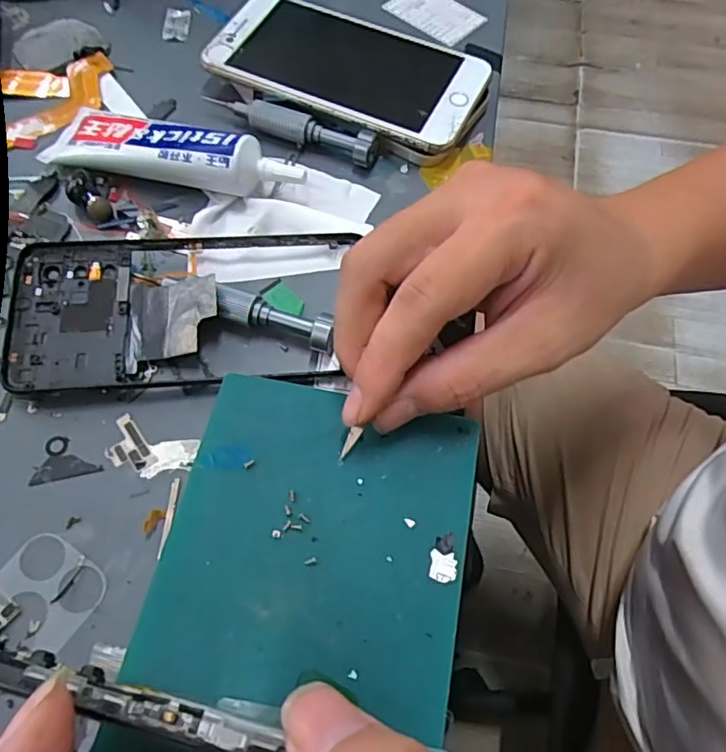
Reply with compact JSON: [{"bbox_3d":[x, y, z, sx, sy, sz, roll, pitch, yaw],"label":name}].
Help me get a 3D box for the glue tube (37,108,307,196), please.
[{"bbox_3d":[-0.096,-0.119,0.308,0.136,0.025,0.037,11,62,5],"label":"glue tube"}]

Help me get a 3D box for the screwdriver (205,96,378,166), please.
[{"bbox_3d":[-0.039,-0.138,0.327,0.100,0.016,0.012,21,63,11],"label":"screwdriver"}]

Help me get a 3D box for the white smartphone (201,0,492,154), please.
[{"bbox_3d":[-0.010,-0.179,0.339,0.159,0.009,0.082,29,65,13],"label":"white smartphone"}]

